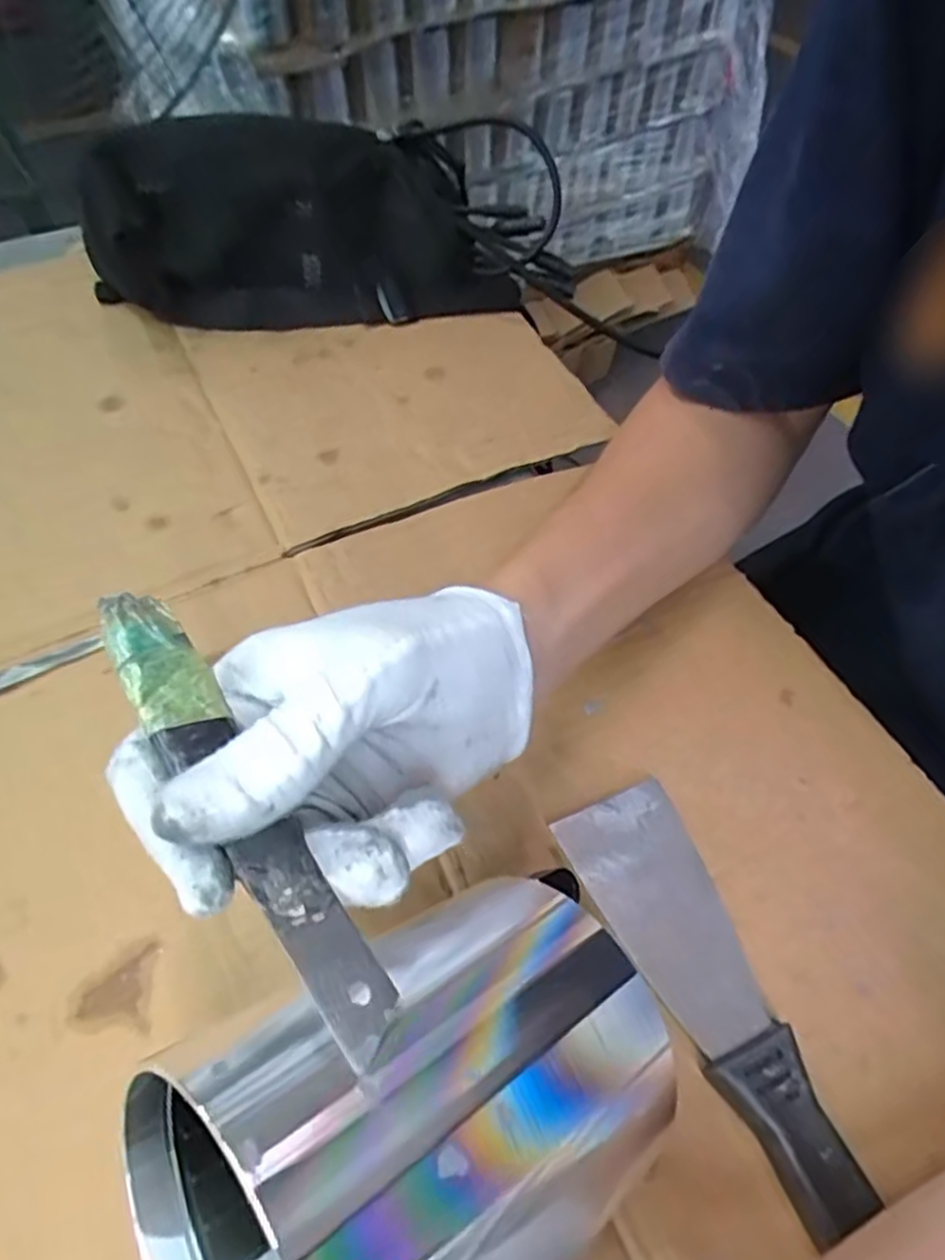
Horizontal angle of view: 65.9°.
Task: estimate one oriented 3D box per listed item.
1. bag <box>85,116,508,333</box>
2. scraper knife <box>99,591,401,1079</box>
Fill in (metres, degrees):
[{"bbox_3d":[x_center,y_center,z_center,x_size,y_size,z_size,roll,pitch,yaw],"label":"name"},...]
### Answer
[{"bbox_3d":[-0.103,-0.243,0.430,0.243,0.097,0.074,-13,58,-11],"label":"bag"},{"bbox_3d":[-0.060,0.040,0.182,0.022,0.004,0.138,-15,56,-38],"label":"scraper knife"}]

